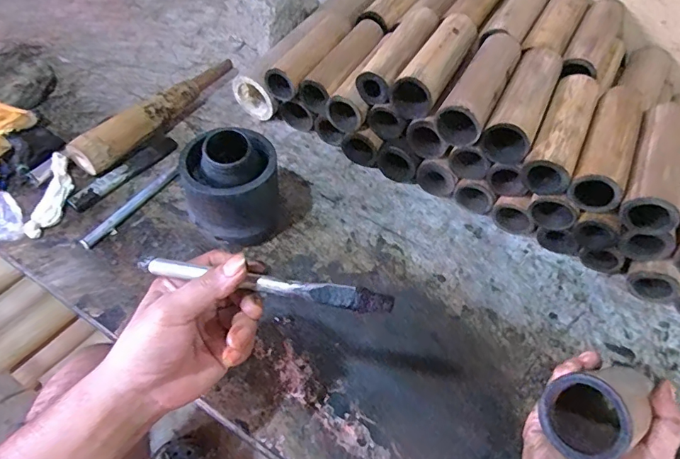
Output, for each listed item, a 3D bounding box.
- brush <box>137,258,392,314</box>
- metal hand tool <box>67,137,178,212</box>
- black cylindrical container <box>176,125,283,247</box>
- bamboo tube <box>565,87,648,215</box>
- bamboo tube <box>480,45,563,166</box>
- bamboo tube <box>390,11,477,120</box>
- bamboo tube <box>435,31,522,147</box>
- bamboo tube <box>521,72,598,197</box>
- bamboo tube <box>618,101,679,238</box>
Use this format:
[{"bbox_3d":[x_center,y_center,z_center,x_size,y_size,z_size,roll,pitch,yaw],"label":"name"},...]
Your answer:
[{"bbox_3d":[-0.053,0.041,0.336,0.185,0.015,0.015,8,56,6],"label":"brush"},{"bbox_3d":[-0.278,-0.077,0.599,0.031,0.015,0.157,31,56,18],"label":"metal hand tool"},{"bbox_3d":[-0.122,-0.050,0.518,0.106,0.122,0.092,-8,55,-10],"label":"black cylindrical container"},{"bbox_3d":[0.316,-0.103,0.534,0.053,0.047,0.178,26,54,14],"label":"bamboo tube"},{"bbox_3d":[0.228,-0.157,0.565,0.056,0.057,0.169,26,54,14],"label":"bamboo tube"},{"bbox_3d":[0.127,-0.215,0.593,0.058,0.059,0.165,28,55,16],"label":"bamboo tube"},{"bbox_3d":[0.178,-0.177,0.575,0.058,0.061,0.179,28,55,16],"label":"bamboo tube"},{"bbox_3d":[0.267,-0.118,0.550,0.053,0.054,0.177,24,54,13],"label":"bamboo tube"},{"bbox_3d":[0.355,-0.075,0.515,0.057,0.053,0.179,24,54,13],"label":"bamboo tube"}]

